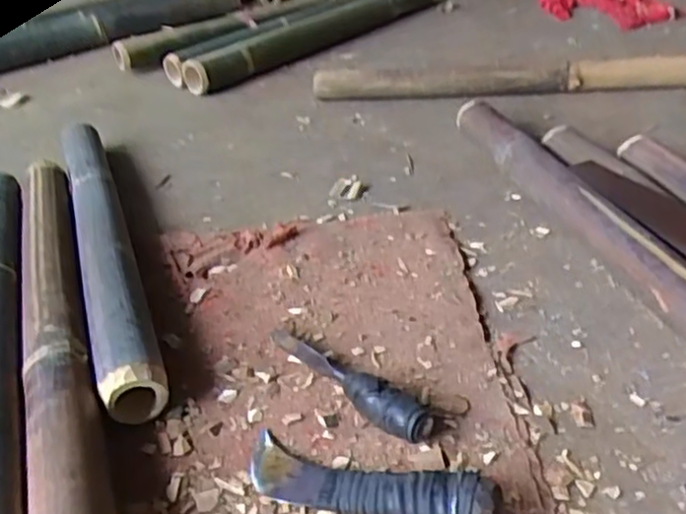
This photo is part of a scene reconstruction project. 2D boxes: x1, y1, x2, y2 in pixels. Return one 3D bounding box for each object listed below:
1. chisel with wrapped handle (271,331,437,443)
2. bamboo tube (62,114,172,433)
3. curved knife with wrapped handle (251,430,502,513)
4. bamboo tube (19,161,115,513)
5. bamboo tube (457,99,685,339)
[{"bbox_3d":[0.002,0.105,0.647,0.045,0.039,0.207,-32,44,-33],"label":"chisel with wrapped handle"},{"bbox_3d":[-0.300,-0.037,0.860,0.059,0.061,0.653,-16,37,-16],"label":"bamboo tube"},{"bbox_3d":[0.014,0.174,0.541,0.210,0.044,0.054,12,39,22],"label":"curved knife with wrapped handle"},{"bbox_3d":[-0.304,0.053,0.731,0.064,0.062,0.632,-16,37,-16],"label":"bamboo tube"},{"bbox_3d":[0.294,-0.041,0.817,0.058,0.071,0.690,-13,36,-11],"label":"bamboo tube"}]

